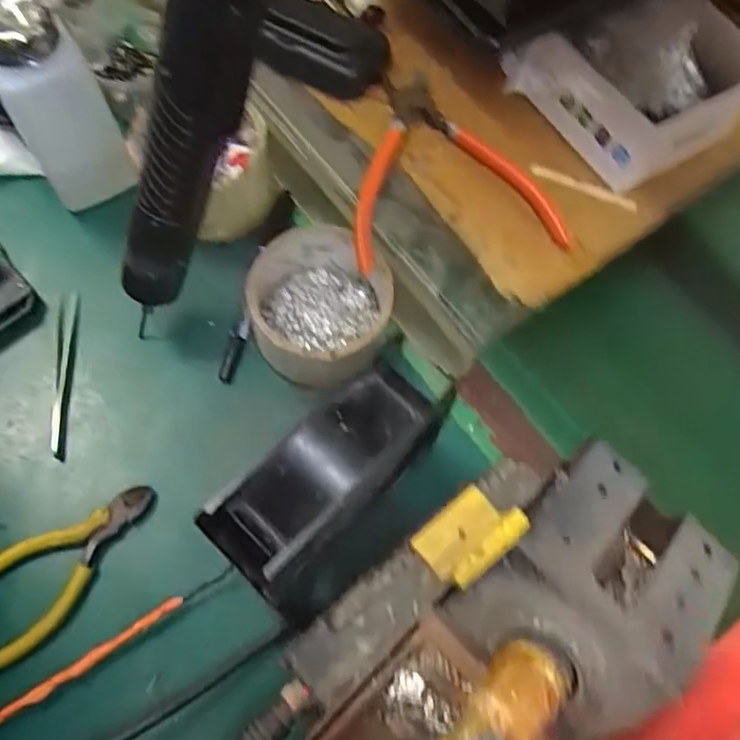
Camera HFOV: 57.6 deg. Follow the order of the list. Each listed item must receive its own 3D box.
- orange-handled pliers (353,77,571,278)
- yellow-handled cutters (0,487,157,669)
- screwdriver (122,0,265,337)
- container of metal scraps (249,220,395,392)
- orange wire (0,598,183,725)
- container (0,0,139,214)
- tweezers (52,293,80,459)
[{"bbox_3d":[0.047,-0.125,0.404,0.119,0.024,0.126,-6,68,-6],"label":"orange-handled pliers"},{"bbox_3d":[-0.169,0.105,0.360,0.048,0.009,0.121,43,71,14],"label":"yellow-handled cutters"},{"bbox_3d":[-0.087,-0.101,0.309,0.031,0.205,0.028,47,44,15],"label":"screwdriver"},{"bbox_3d":[-0.028,-0.037,0.400,0.080,0.054,0.083,1,67,-3],"label":"container of metal scraps"},{"bbox_3d":[-0.146,0.149,0.336,0.113,0.009,0.007,-30,72,-14],"label":"orange wire"},{"bbox_3d":[-0.188,-0.158,0.399,0.056,0.130,0.058,-29,72,-14],"label":"container"},{"bbox_3d":[-0.184,0.003,0.406,0.011,0.006,0.105,-5,68,-5],"label":"tweezers"}]

